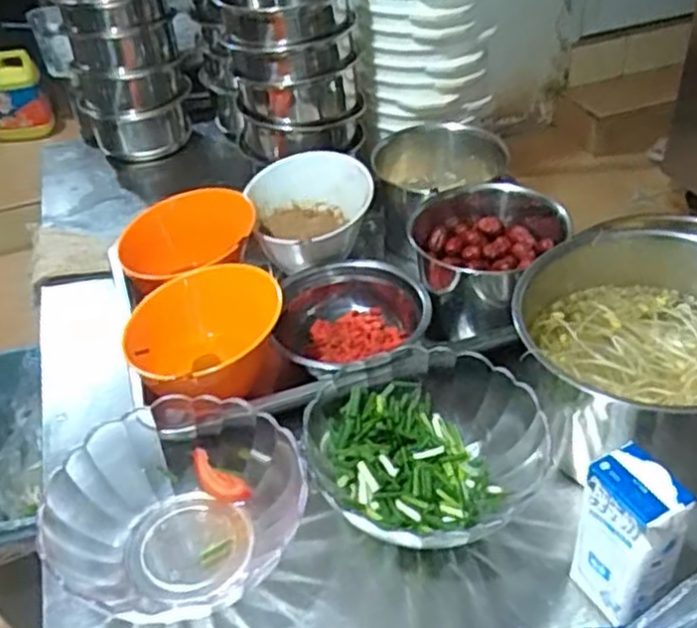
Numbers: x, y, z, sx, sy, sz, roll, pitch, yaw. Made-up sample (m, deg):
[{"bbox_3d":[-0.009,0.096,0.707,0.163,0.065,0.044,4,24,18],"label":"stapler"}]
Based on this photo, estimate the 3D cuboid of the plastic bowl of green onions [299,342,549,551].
[{"bbox_3d":[0.068,0.110,0.618,0.186,0.058,0.193,-3,40,2],"label":"plastic bowl of green onions"}]

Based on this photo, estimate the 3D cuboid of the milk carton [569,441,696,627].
[{"bbox_3d":[0.189,0.154,0.504,0.043,0.126,0.066,-26,44,-24],"label":"milk carton"}]

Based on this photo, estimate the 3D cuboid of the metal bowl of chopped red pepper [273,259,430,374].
[{"bbox_3d":[0.006,0.012,0.746,0.146,0.056,0.160,-3,40,2],"label":"metal bowl of chopped red pepper"}]

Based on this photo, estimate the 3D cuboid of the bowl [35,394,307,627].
[{"bbox_3d":[-0.123,0.149,0.586,0.183,0.069,0.192,-3,40,2],"label":"bowl"}]

